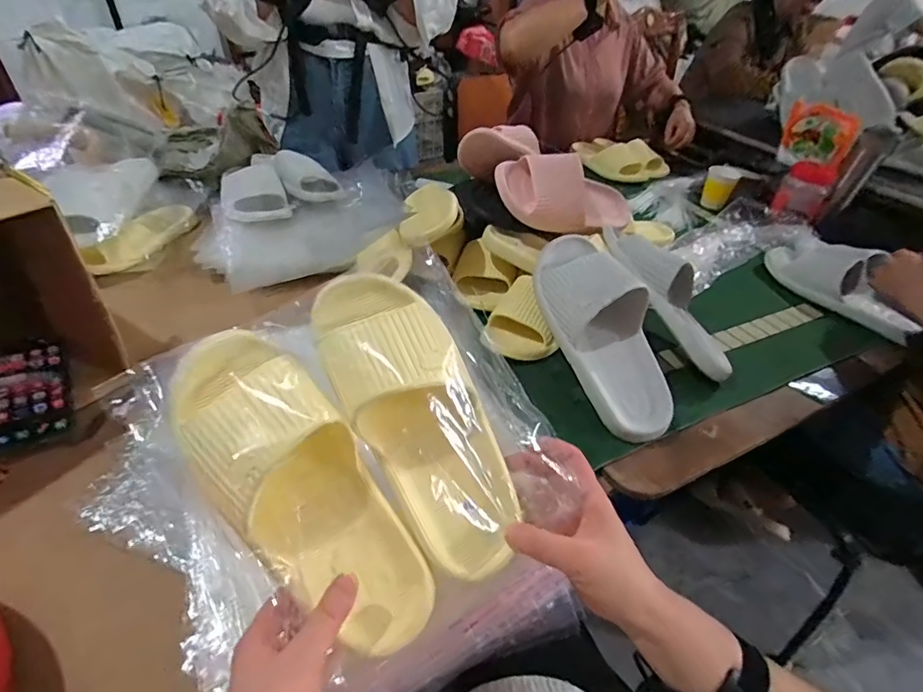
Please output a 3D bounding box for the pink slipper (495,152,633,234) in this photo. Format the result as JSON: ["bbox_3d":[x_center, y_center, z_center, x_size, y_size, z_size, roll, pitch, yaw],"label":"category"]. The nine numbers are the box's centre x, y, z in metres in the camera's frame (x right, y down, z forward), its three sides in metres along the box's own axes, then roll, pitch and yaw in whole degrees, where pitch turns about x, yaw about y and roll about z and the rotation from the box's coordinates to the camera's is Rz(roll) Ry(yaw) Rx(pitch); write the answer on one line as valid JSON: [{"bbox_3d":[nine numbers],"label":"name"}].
[{"bbox_3d":[0.177,-0.232,0.731,0.262,0.104,0.083,0,38,-32],"label":"pink slipper"}]

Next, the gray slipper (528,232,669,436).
[{"bbox_3d":[0.178,-0.023,0.590,0.100,0.070,0.275,-13,71,-18],"label":"gray slipper"}]

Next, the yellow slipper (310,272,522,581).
[{"bbox_3d":[-0.038,0.051,0.375,0.097,0.075,0.256,-23,78,-27],"label":"yellow slipper"}]

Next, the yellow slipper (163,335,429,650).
[{"bbox_3d":[-0.113,0.100,0.336,0.093,0.064,0.257,-37,88,-36],"label":"yellow slipper"}]

